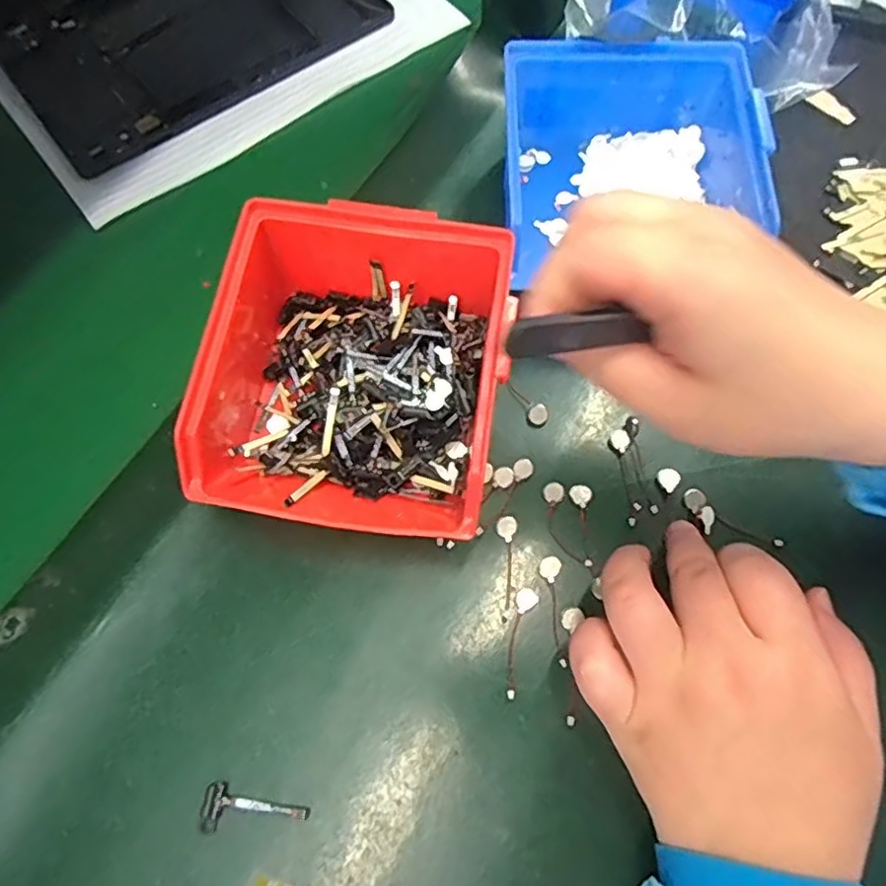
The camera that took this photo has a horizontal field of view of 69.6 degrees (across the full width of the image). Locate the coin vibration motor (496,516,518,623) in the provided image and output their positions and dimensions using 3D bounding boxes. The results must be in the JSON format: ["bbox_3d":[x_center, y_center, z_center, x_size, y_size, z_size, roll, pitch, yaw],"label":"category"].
[{"bbox_3d":[0.027,0.055,0.284,0.009,0.004,0.047,6,68,5],"label":"coin vibration motor"}]

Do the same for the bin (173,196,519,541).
[{"bbox_3d":[-0.040,-0.034,0.287,0.130,0.070,0.147,11,69,7],"label":"bin"}]

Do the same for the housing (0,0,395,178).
[{"bbox_3d":[-0.171,-0.282,0.431,0.231,0.008,0.150,-36,71,-12],"label":"housing"}]

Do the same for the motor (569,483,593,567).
[{"bbox_3d":[0.063,0.037,0.292,0.010,0.004,0.038,3,68,4],"label":"motor"}]

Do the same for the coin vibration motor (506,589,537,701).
[{"bbox_3d":[0.032,0.084,0.272,0.009,0.004,0.046,14,69,8],"label":"coin vibration motor"}]

